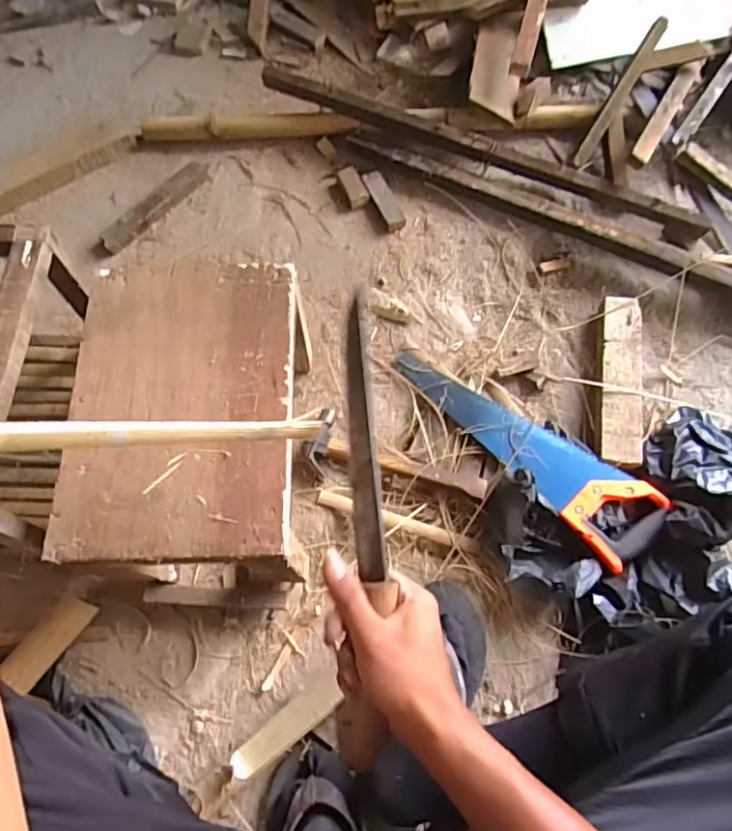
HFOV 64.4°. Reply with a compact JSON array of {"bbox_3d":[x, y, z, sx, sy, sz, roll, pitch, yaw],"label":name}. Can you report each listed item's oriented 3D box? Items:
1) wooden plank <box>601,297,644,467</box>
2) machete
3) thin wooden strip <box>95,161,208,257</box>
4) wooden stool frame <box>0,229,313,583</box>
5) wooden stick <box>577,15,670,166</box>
[{"bbox_3d":[0.370,-0.052,0.847,0.068,0.039,0.269,9,68,3],"label":"wooden plank"},{"bbox_3d":[-0.003,0.074,0.451,0.034,0.027,0.355,0,76,-1],"label":"machete"},{"bbox_3d":[-0.343,-0.337,0.944,0.045,0.020,0.220,36,72,13],"label":"thin wooden strip"},{"bbox_3d":[-0.365,-0.007,0.661,0.588,0.227,0.333,3,67,2],"label":"wooden stool frame"},{"bbox_3d":[0.416,-0.528,0.962,0.026,0.028,0.262,31,94,11],"label":"wooden stick"}]

